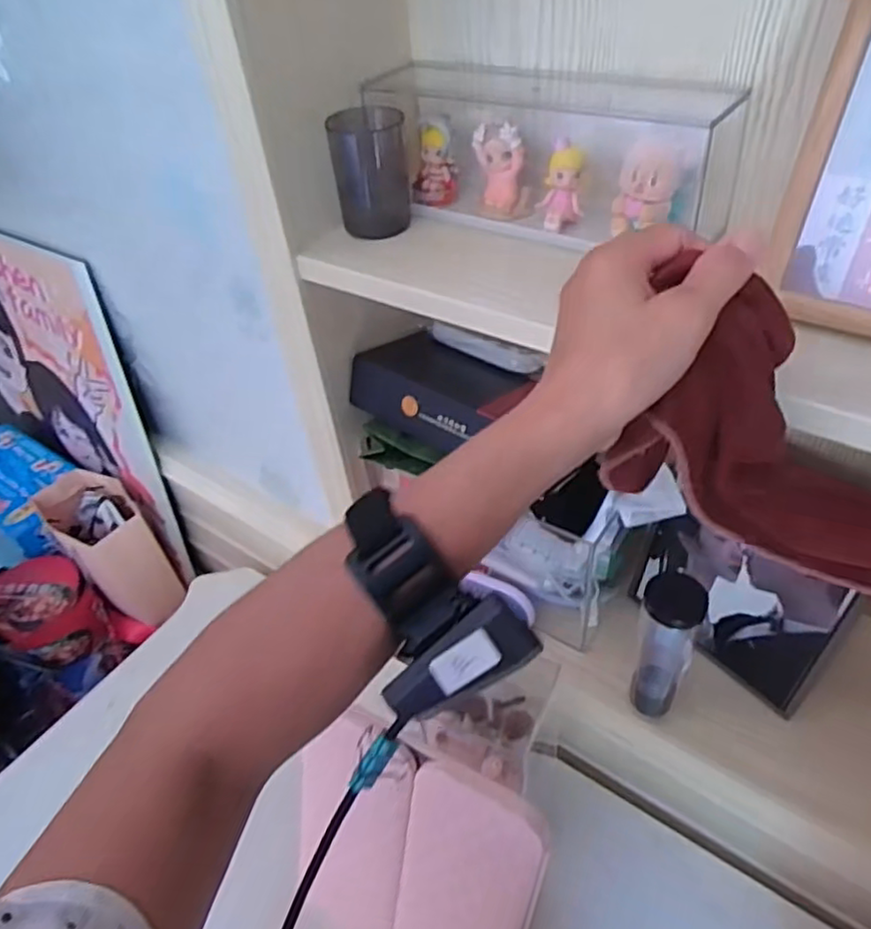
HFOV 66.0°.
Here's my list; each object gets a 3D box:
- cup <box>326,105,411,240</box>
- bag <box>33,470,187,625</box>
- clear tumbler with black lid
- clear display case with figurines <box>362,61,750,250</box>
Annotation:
[{"bbox_3d":[-0.057,-0.256,0.584,0.061,0.093,0.061,-4,43,4],"label":"cup"},{"bbox_3d":[-0.530,0.138,1.109,0.206,0.193,0.120,32,55,34],"label":"bag"},{"bbox_3d":[0.210,0.170,0.615,0.047,0.163,0.043,6,45,14],"label":"clear tumbler with black lid"},{"bbox_3d":[0.084,-0.254,0.556,0.295,0.104,0.074,24,51,29],"label":"clear display case with figurines"}]

